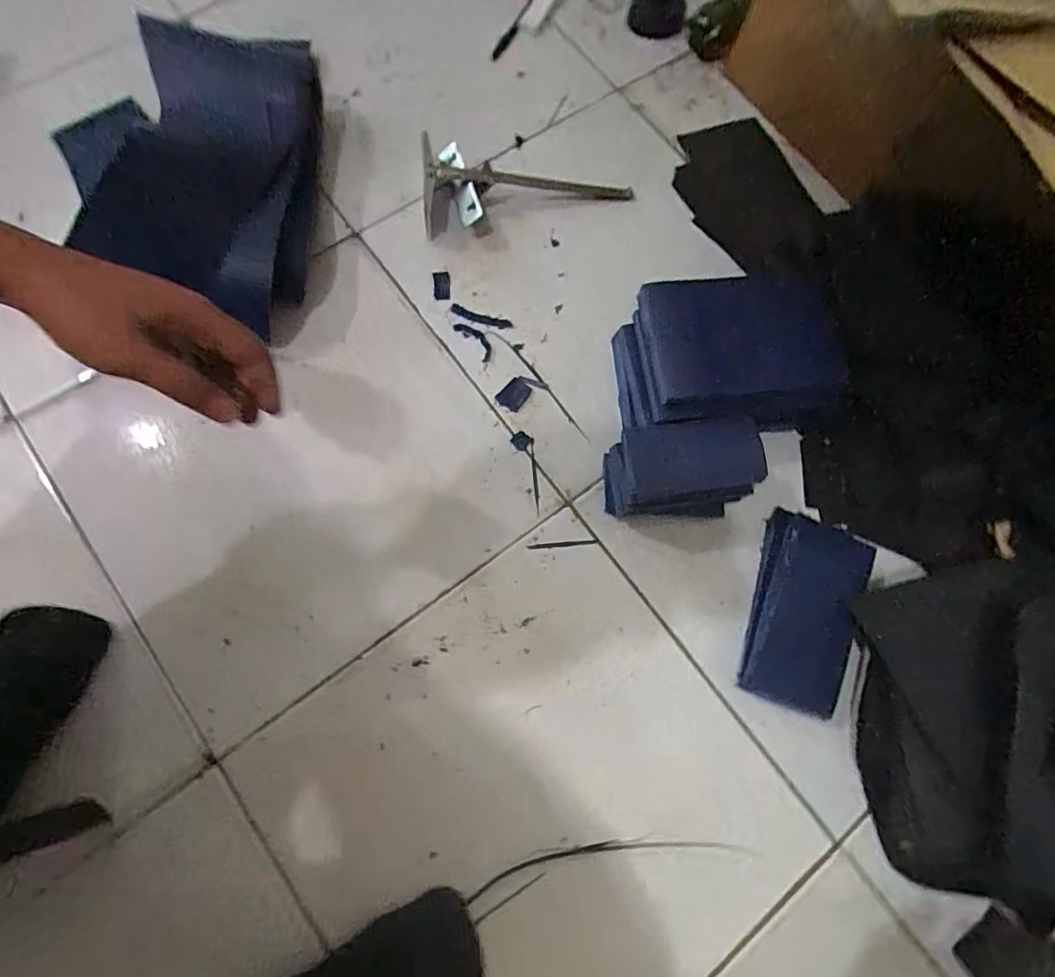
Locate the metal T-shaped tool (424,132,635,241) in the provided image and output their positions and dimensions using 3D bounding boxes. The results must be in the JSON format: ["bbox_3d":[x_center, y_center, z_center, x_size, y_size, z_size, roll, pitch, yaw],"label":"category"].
[{"bbox_3d":[0.004,-0.345,0.632,0.249,0.065,0.080,1,75,-3],"label":"metal T-shaped tool"}]

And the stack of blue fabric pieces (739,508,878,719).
[{"bbox_3d":[0.267,0.118,0.533,0.097,0.036,0.180,19,75,4],"label":"stack of blue fabric pieces"}]

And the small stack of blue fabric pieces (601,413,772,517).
[{"bbox_3d":[0.144,-0.016,0.532,0.137,0.102,0.078,-3,74,-5],"label":"small stack of blue fabric pieces"}]

